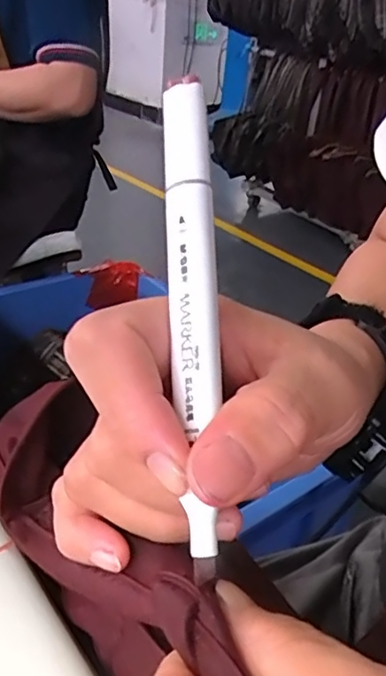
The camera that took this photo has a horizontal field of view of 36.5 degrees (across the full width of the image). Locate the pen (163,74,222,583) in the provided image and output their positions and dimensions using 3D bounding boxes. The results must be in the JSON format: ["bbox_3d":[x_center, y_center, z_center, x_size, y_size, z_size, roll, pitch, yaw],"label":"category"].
[{"bbox_3d":[0.000,-0.009,0.152,0.011,0.132,0.009,-1,-13,-9],"label":"pen"}]

